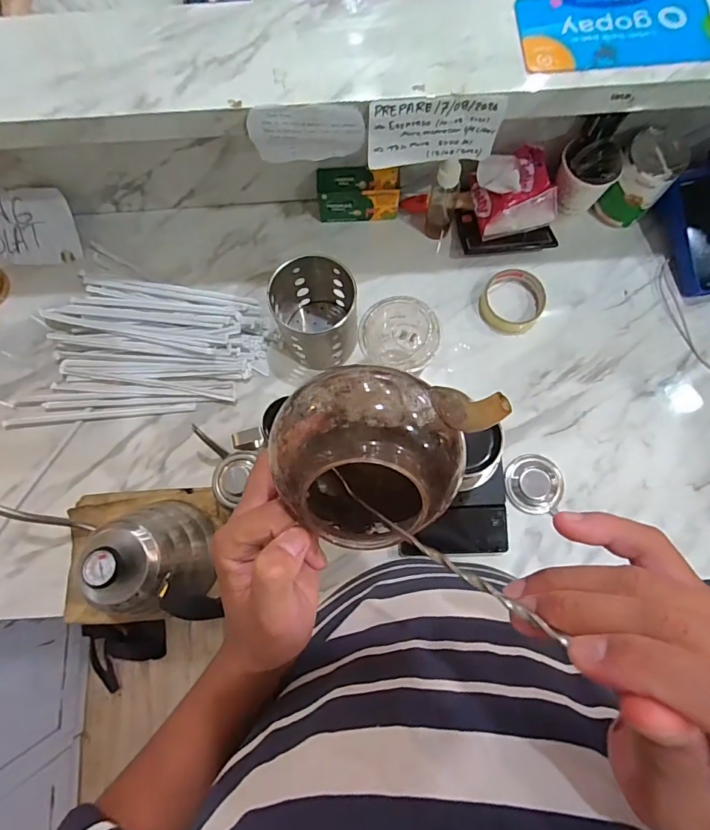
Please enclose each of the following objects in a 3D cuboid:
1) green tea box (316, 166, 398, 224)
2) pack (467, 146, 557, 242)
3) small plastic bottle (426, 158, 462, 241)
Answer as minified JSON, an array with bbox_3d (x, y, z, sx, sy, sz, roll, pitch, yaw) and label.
[{"bbox_3d":[0.004,-0.313,0.654,0.116,0.069,0.047,-4,78,1],"label":"green tea box"},{"bbox_3d":[0.212,-0.298,0.612,0.094,0.055,0.092,-13,78,-1],"label":"pack"},{"bbox_3d":[0.119,-0.290,0.608,0.035,0.123,0.029,16,79,5],"label":"small plastic bottle"}]

